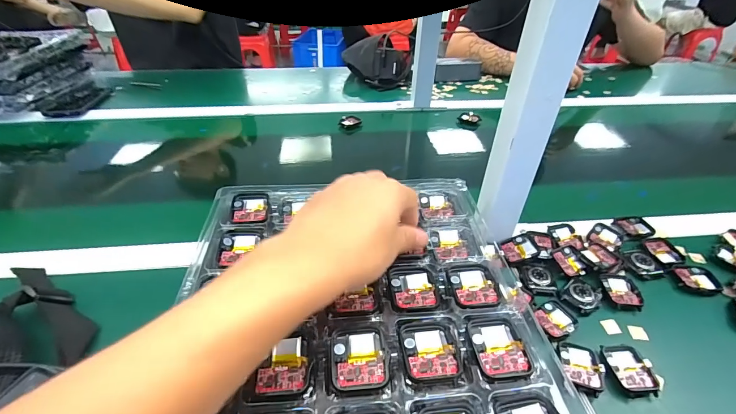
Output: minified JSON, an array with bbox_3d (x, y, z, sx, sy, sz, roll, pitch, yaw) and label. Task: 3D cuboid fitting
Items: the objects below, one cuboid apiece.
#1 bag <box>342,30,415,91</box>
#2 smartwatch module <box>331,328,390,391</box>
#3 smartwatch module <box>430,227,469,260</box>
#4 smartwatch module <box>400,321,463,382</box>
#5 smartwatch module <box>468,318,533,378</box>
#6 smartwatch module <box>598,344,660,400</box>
[{"bbox_3d":[0.028,-0.392,0.923,0.179,0.106,0.135,4,39,3],"label":"bag"},{"bbox_3d":[-0.006,0.099,0.233,0.036,0.006,0.040,-3,39,-5],"label":"smartwatch module"},{"bbox_3d":[0.078,0.036,0.336,0.033,0.008,0.041,-4,39,-6],"label":"smartwatch module"},{"bbox_3d":[0.042,0.096,0.239,0.037,0.005,0.042,-2,39,-4],"label":"smartwatch module"},{"bbox_3d":[0.090,0.096,0.244,0.034,0.005,0.041,-4,39,-6],"label":"smartwatch module"},{"bbox_3d":[0.241,0.151,0.328,0.039,0.011,0.045,-2,42,-5],"label":"smartwatch module"}]

